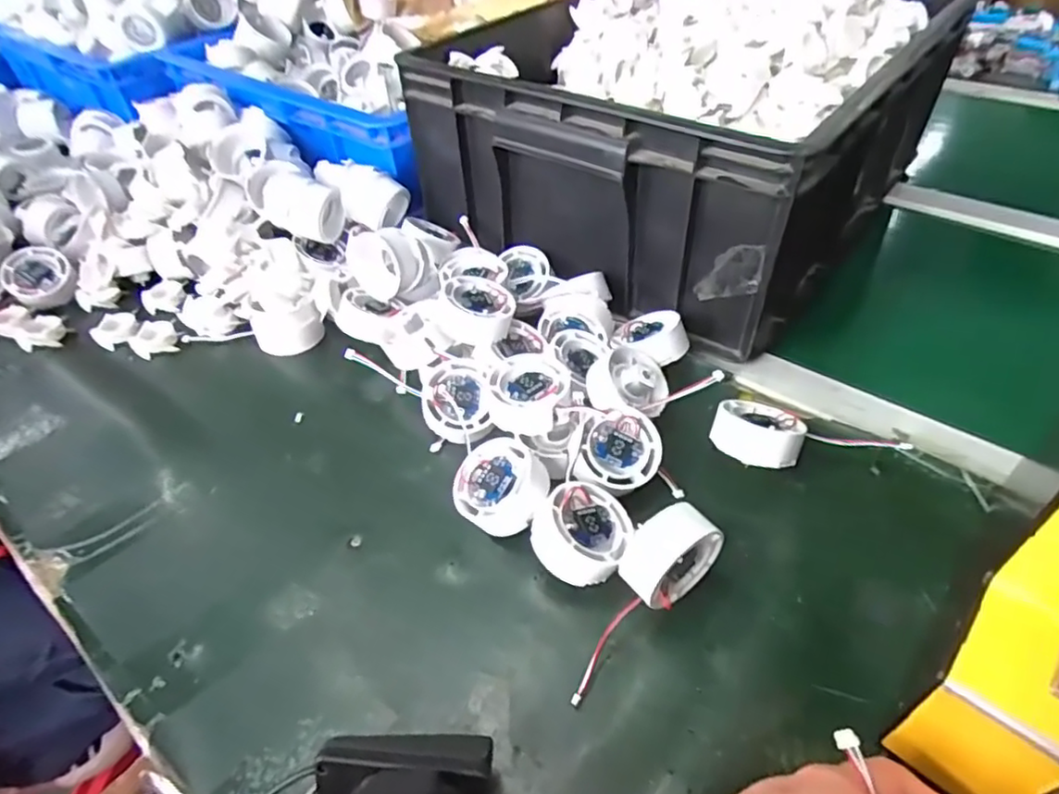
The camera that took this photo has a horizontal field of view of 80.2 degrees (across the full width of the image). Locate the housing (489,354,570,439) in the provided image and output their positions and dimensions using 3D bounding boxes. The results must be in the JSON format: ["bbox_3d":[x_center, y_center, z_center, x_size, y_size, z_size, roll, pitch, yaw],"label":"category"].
[{"bbox_3d":[-0.001,-0.002,0.414,0.051,0.025,0.049,-3,44,3],"label":"housing"}]

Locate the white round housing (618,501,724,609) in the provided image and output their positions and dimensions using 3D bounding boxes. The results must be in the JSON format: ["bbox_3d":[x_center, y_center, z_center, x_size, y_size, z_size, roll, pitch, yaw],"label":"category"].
[{"bbox_3d":[0.075,0.086,0.339,0.053,0.052,0.029,-33,51,-26],"label":"white round housing"}]

